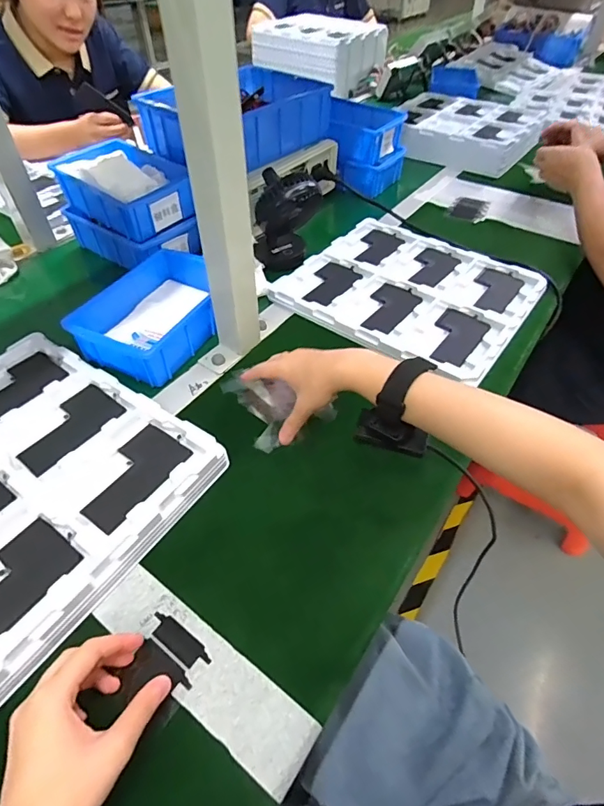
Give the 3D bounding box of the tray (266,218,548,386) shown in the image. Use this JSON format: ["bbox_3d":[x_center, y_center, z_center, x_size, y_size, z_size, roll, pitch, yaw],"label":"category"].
[{"bbox_3d":[0.154,-0.166,0.646,0.312,0.024,0.268,30,55,24],"label":"tray"}]

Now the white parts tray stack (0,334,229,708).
[{"bbox_3d":[-0.279,0.069,0.428,0.313,0.031,0.269,27,54,22],"label":"white parts tray stack"}]

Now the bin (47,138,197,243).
[{"bbox_3d":[-0.270,-0.331,0.679,0.195,0.058,0.129,31,56,24],"label":"bin"}]

